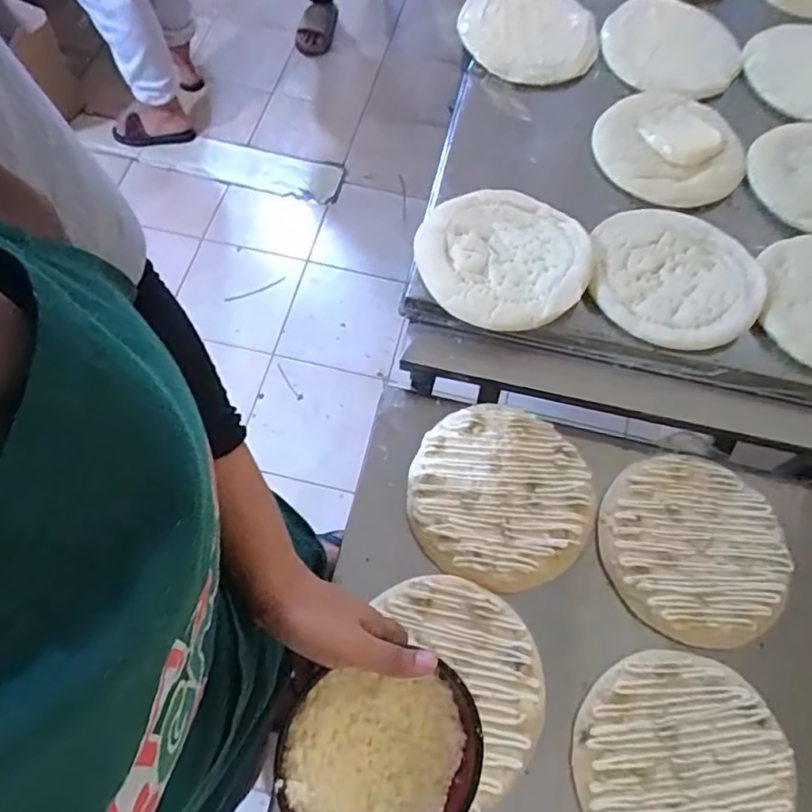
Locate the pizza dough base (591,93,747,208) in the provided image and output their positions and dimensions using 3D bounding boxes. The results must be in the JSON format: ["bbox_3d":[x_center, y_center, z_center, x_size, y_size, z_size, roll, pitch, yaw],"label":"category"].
[{"bbox_3d":[0.370,-0.364,0.826,0.196,0.033,0.223,43,71,15],"label":"pizza dough base"}]

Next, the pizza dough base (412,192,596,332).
[{"bbox_3d":[0.111,-0.179,0.700,0.195,0.032,0.195,-3,66,-4],"label":"pizza dough base"}]

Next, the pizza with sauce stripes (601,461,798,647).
[{"bbox_3d":[0.307,0.148,0.642,0.187,0.019,0.192,1,66,-2],"label":"pizza with sauce stripes"}]

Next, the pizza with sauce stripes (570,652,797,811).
[{"bbox_3d":[0.257,0.335,0.554,0.192,0.007,0.189,1,66,-2],"label":"pizza with sauce stripes"}]

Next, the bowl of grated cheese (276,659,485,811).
[{"bbox_3d":[-0.015,0.256,0.427,0.137,0.057,0.119,-2,66,-4],"label":"bowl of grated cheese"}]

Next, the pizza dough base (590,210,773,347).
[{"bbox_3d":[0.317,-0.156,0.713,0.196,0.025,0.195,1,66,-2],"label":"pizza dough base"}]

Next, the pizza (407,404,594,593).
[{"bbox_3d":[0.103,0.096,0.656,0.194,0.019,0.191,1,66,-2],"label":"pizza"}]

